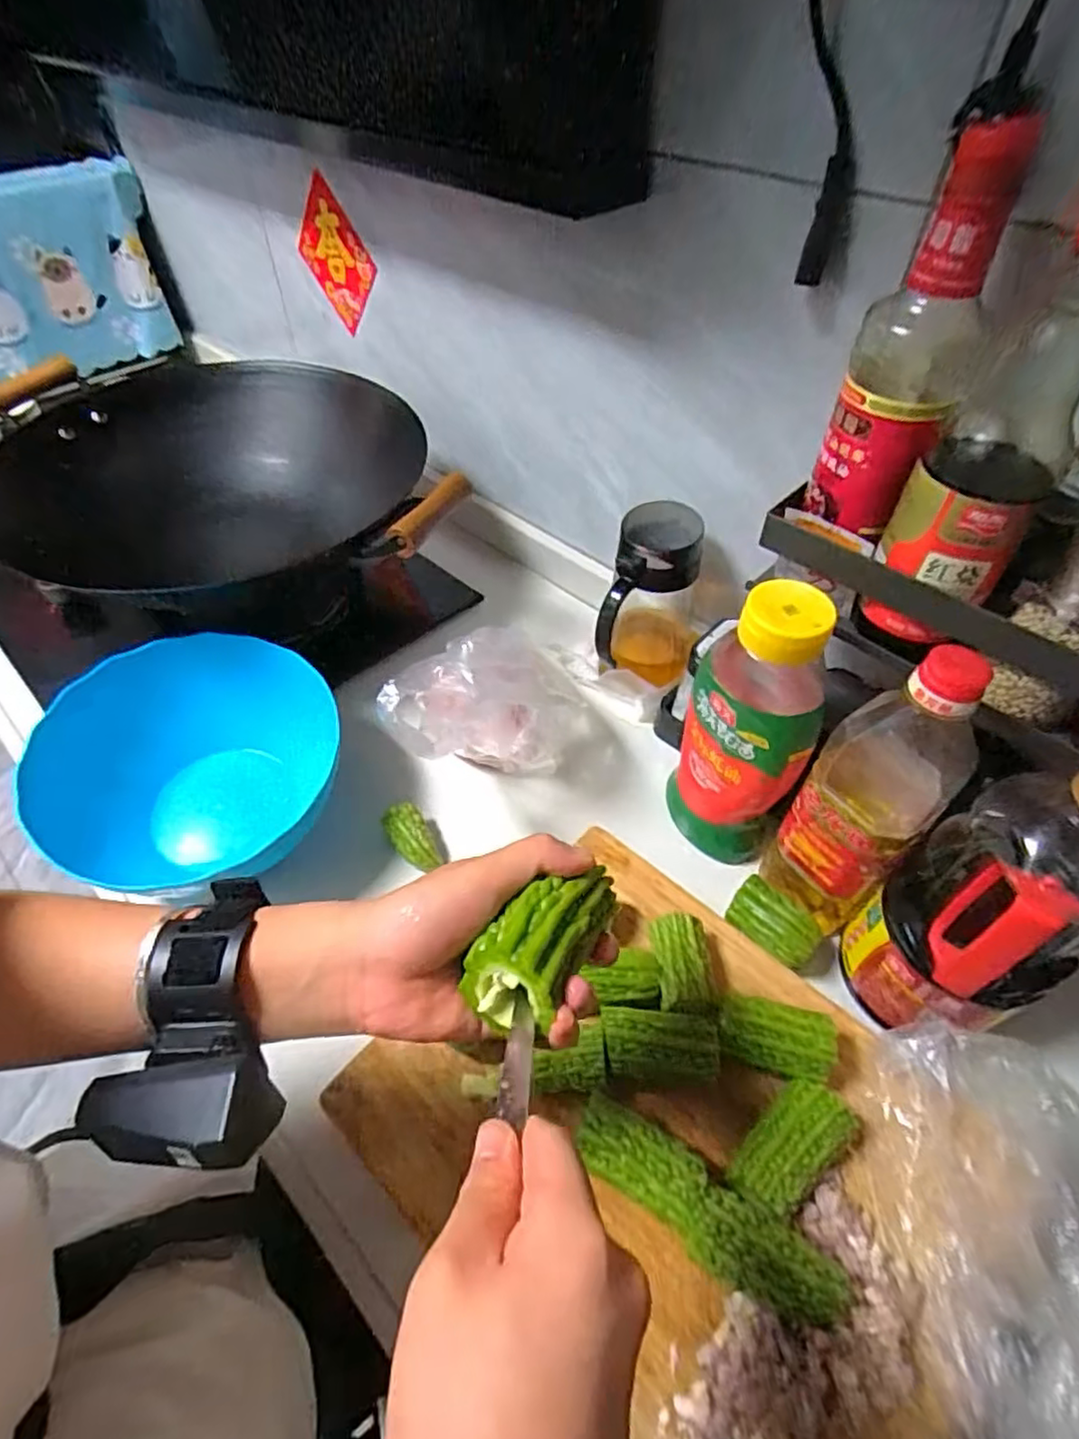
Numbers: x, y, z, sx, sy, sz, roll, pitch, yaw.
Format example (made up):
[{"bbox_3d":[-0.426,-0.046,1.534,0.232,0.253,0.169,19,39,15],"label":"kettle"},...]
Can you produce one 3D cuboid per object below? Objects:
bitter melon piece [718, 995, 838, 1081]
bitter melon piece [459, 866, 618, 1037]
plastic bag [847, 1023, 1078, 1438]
[{"bbox_3d":[0.147,0.205,0.422,0.070,0.039,0.039,9,51,8],"label":"bitter melon piece"},{"bbox_3d":[0.008,0.093,0.283,0.038,0.037,0.080,35,45,26],"label":"bitter melon piece"},{"bbox_3d":[0.254,0.300,0.344,0.126,0.080,0.248,-1,50,0],"label":"plastic bag"}]

